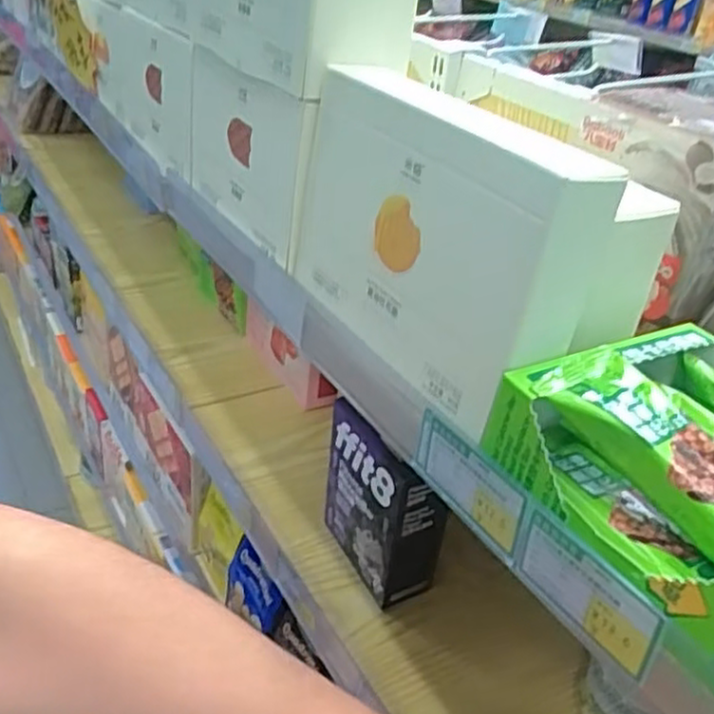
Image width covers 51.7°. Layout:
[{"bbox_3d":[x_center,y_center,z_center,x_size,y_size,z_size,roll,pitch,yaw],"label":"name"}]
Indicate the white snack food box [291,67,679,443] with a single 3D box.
[{"bbox_3d":[0.062,-0.073,0.420,0.115,0.129,0.194,-15,38,-31],"label":"white snack food box"}]

